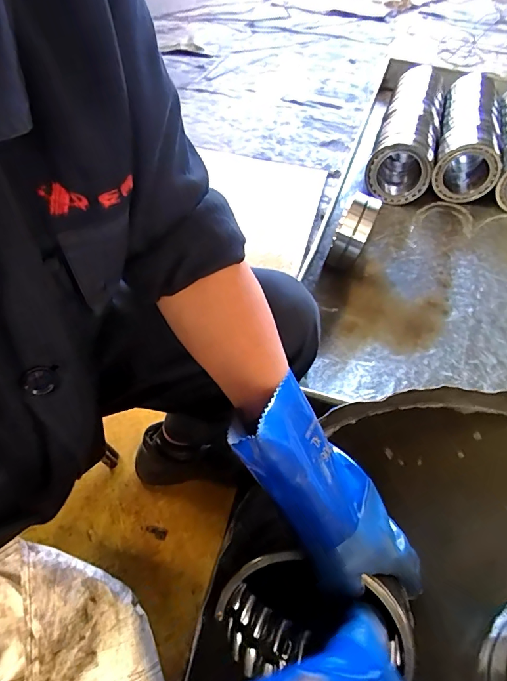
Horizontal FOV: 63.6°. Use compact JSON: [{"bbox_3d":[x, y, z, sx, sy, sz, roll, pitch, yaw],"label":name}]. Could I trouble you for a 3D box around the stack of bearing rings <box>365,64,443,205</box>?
[{"bbox_3d":[0.451,-0.615,1.179,0.158,0.132,0.510,17,53,10],"label":"stack of bearing rings"}]

